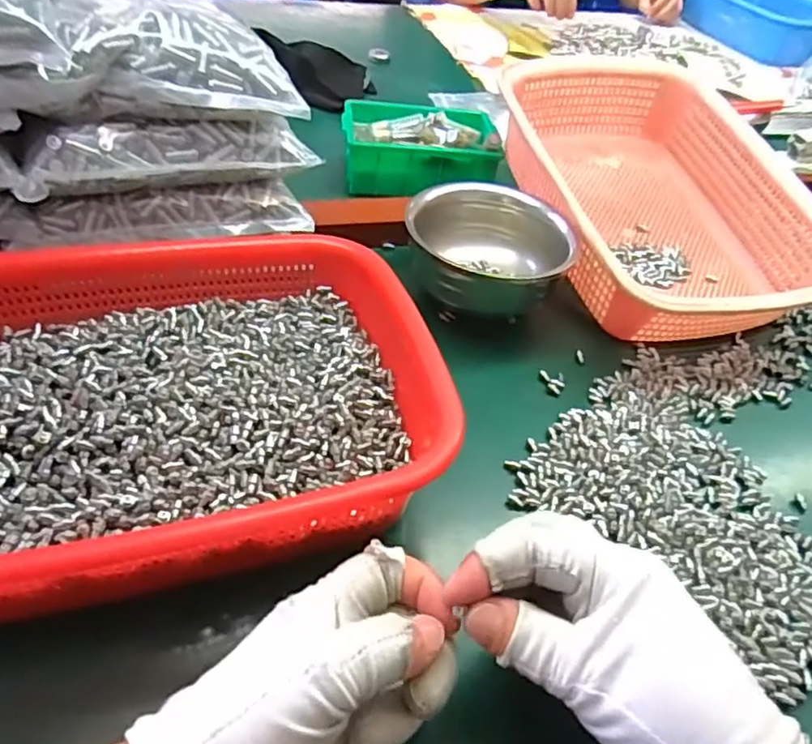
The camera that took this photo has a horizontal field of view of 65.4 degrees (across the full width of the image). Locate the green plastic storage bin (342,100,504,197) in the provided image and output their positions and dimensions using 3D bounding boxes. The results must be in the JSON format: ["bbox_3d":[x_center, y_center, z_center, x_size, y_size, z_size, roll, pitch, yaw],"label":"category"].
[{"bbox_3d":[0.013,-0.213,0.613,0.147,0.057,0.110,1,45,-9],"label":"green plastic storage bin"}]

